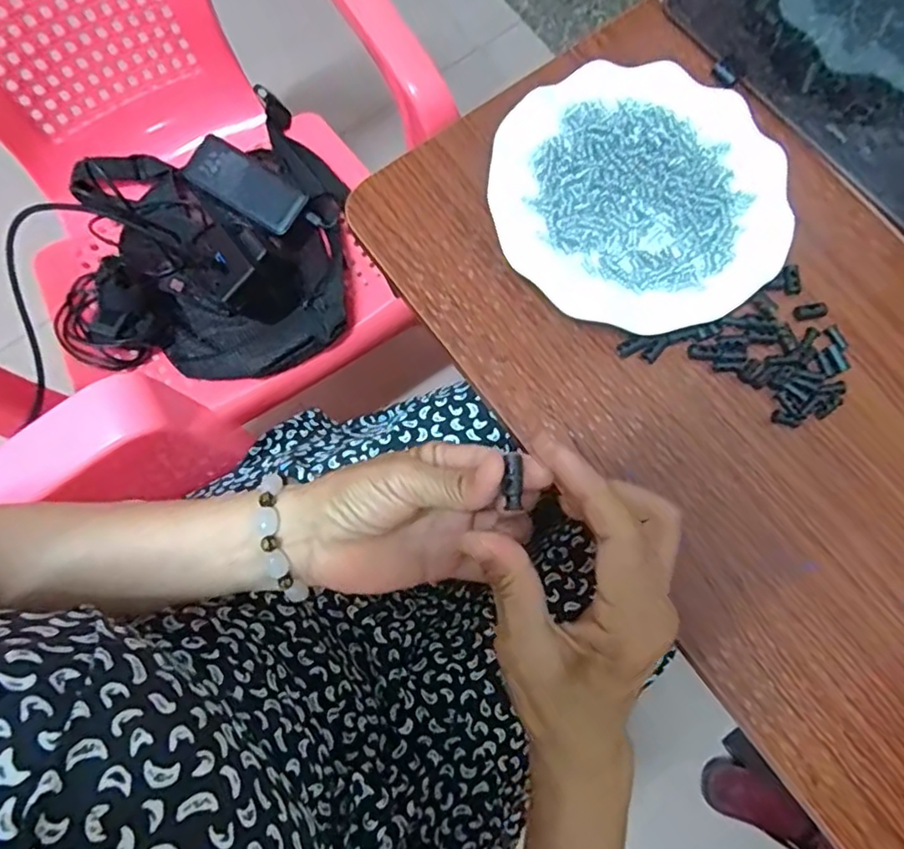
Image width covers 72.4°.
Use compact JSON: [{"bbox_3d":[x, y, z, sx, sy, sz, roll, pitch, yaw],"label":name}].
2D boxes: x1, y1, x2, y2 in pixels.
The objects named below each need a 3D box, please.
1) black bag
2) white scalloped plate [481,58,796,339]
[{"bbox_3d":[-0.238,-0.179,0.613,0.247,0.121,0.268,-10,79,-2],"label":"black bag"},{"bbox_3d":[0.123,-0.149,0.400,0.182,0.028,0.174,0,78,0],"label":"white scalloped plate"}]

